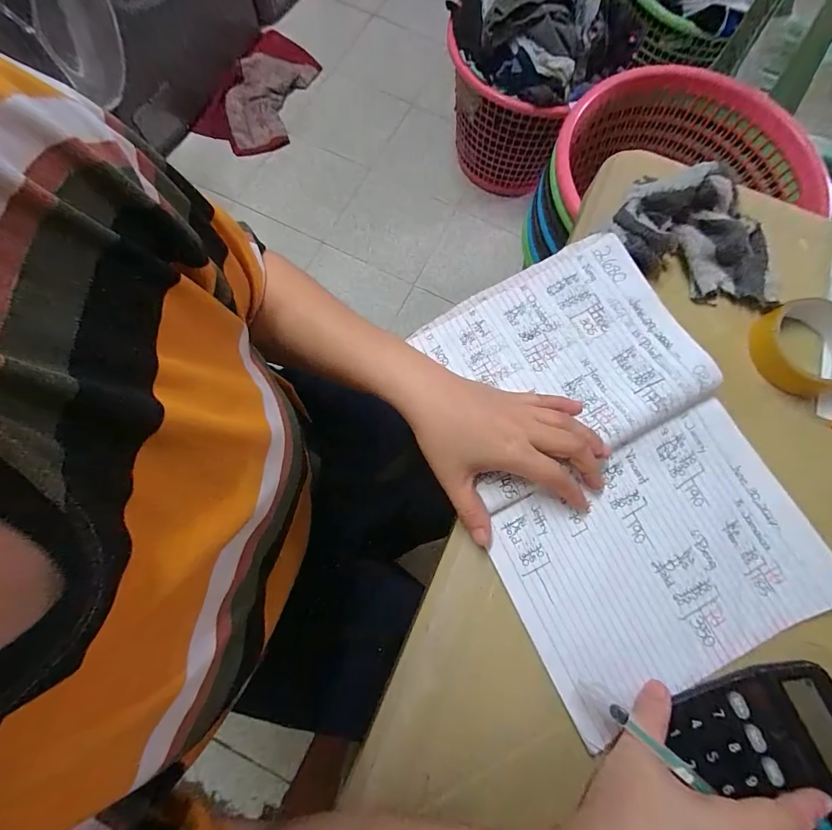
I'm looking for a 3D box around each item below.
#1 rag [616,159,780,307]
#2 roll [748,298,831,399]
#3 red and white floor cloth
[{"bbox_3d":[0.271,-0.166,0.381,0.157,0.055,0.104,31,77,7],"label":"rag"},{"bbox_3d":[0.364,-0.064,0.376,0.086,0.033,0.086,0,75,-1],"label":"roll"},{"bbox_3d":[-0.461,-0.989,1.215,0.247,0.084,0.441,20,76,4],"label":"red and white floor cloth"}]

